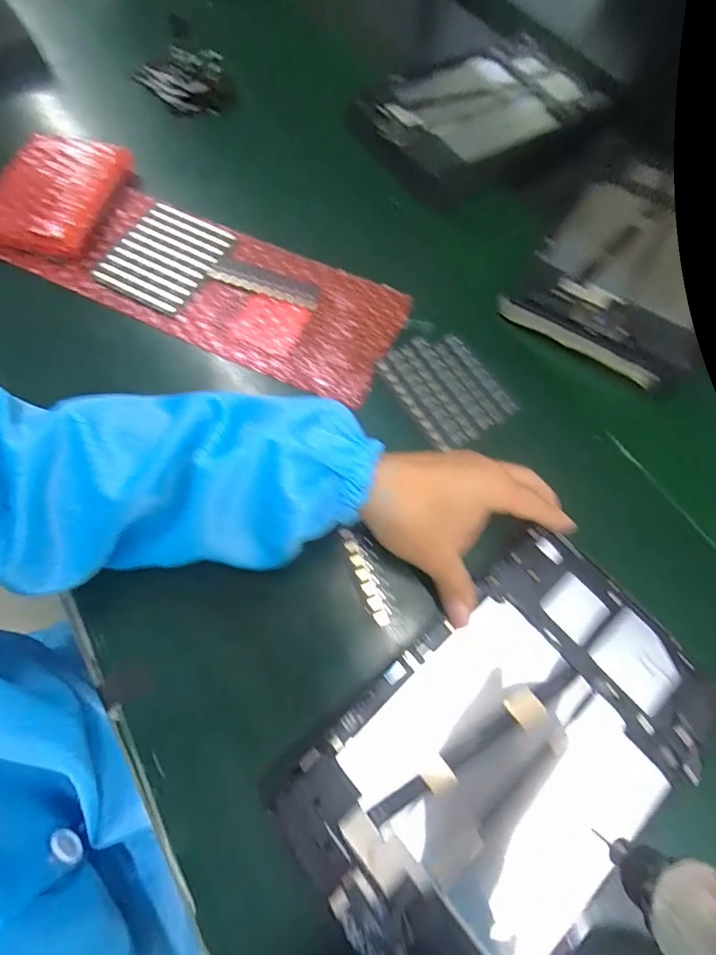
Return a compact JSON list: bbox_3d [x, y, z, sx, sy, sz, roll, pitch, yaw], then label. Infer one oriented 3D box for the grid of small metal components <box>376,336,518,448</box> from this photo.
[{"bbox_3d":[0.069,-0.072,0.333,0.072,0.008,0.093,-31,73,-13],"label":"grid of small metal components"}]

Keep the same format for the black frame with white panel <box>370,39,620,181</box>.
[{"bbox_3d":[0.130,-0.406,0.453,0.269,0.024,0.170,-38,72,-16],"label":"black frame with white panel"}]

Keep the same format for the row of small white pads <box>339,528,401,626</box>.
[{"bbox_3d":[0.008,0.065,0.285,0.019,0.007,0.067,-19,71,-9],"label":"row of small white pads"}]

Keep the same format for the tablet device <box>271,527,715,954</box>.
[{"bbox_3d":[0.086,0.155,0.240,0.232,0.011,0.146,-40,73,-12],"label":"tablet device"}]

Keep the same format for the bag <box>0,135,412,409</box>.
[{"bbox_3d":[-0.148,-0.188,0.364,0.384,0.025,0.135,25,70,7],"label":"bag"}]

